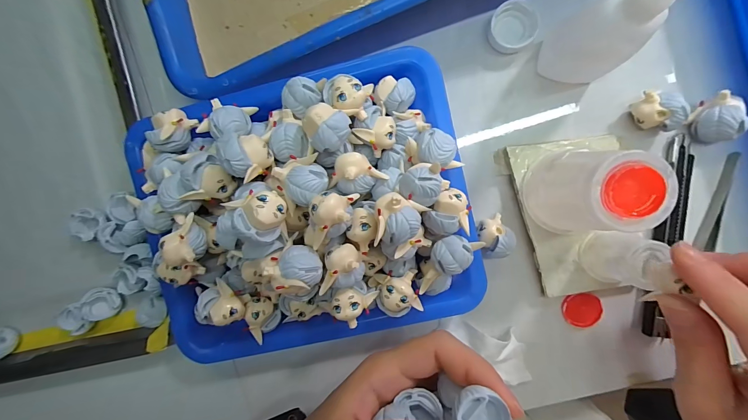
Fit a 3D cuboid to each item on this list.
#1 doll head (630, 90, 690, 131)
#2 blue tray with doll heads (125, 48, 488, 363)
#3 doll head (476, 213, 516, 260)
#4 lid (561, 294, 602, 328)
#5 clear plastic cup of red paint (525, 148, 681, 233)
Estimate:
[{"bbox_3d":[0.180,-0.063,0.200,0.022,0.022,0.022,8,95,5],"label":"doll head"},{"bbox_3d":[-0.055,0.007,0.198,0.228,0.072,0.170,-14,93,6],"label":"blue tray with doll heads"},{"bbox_3d":[0.082,0.018,0.214,0.022,0.022,0.026,-8,94,6],"label":"doll head"},{"bbox_3d":[0.147,0.071,0.222,0.025,0.004,0.025,0,94,5],"label":"lid"},{"bbox_3d":[0.122,-0.010,0.185,0.046,0.068,0.047,0,94,5],"label":"clear plastic cup of red paint"}]

